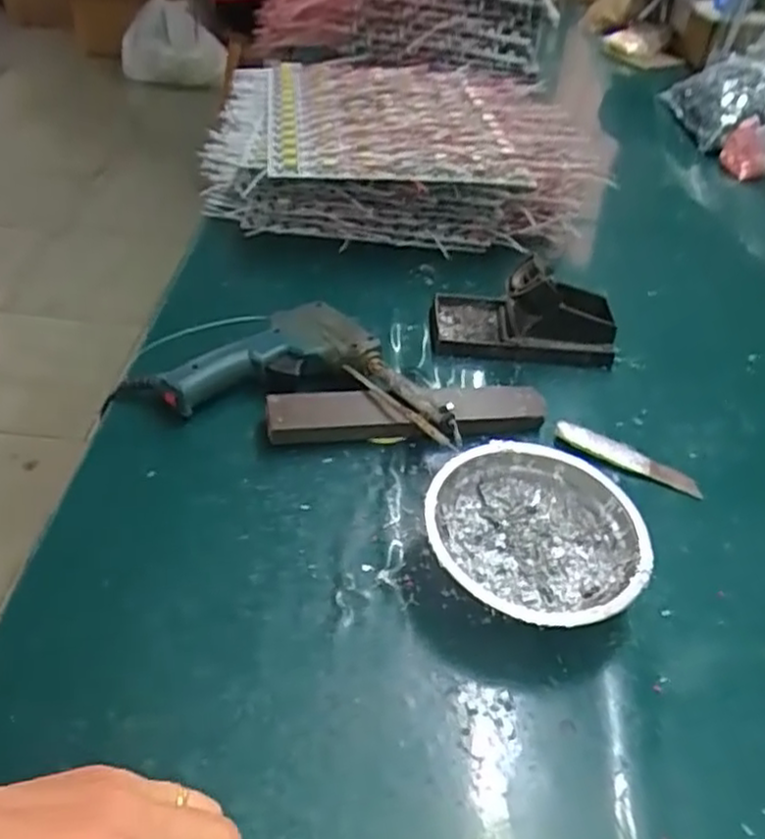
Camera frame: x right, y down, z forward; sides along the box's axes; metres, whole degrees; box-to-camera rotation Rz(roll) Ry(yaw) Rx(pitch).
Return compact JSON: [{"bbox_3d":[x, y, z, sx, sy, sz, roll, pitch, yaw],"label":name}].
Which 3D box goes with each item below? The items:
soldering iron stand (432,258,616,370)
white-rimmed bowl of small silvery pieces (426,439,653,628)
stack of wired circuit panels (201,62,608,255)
[{"bbox_3d":[0.118,-0.092,0.588,0.150,0.058,0.078,9,43,2],"label":"soldering iron stand"},{"bbox_3d":[0.087,0.071,0.423,0.121,0.041,0.128,4,43,-4],"label":"white-rimmed bowl of small silvery pieces"},{"bbox_3d":[0.011,-0.262,0.701,0.339,0.105,0.212,0,43,-7],"label":"stack of wired circuit panels"}]

